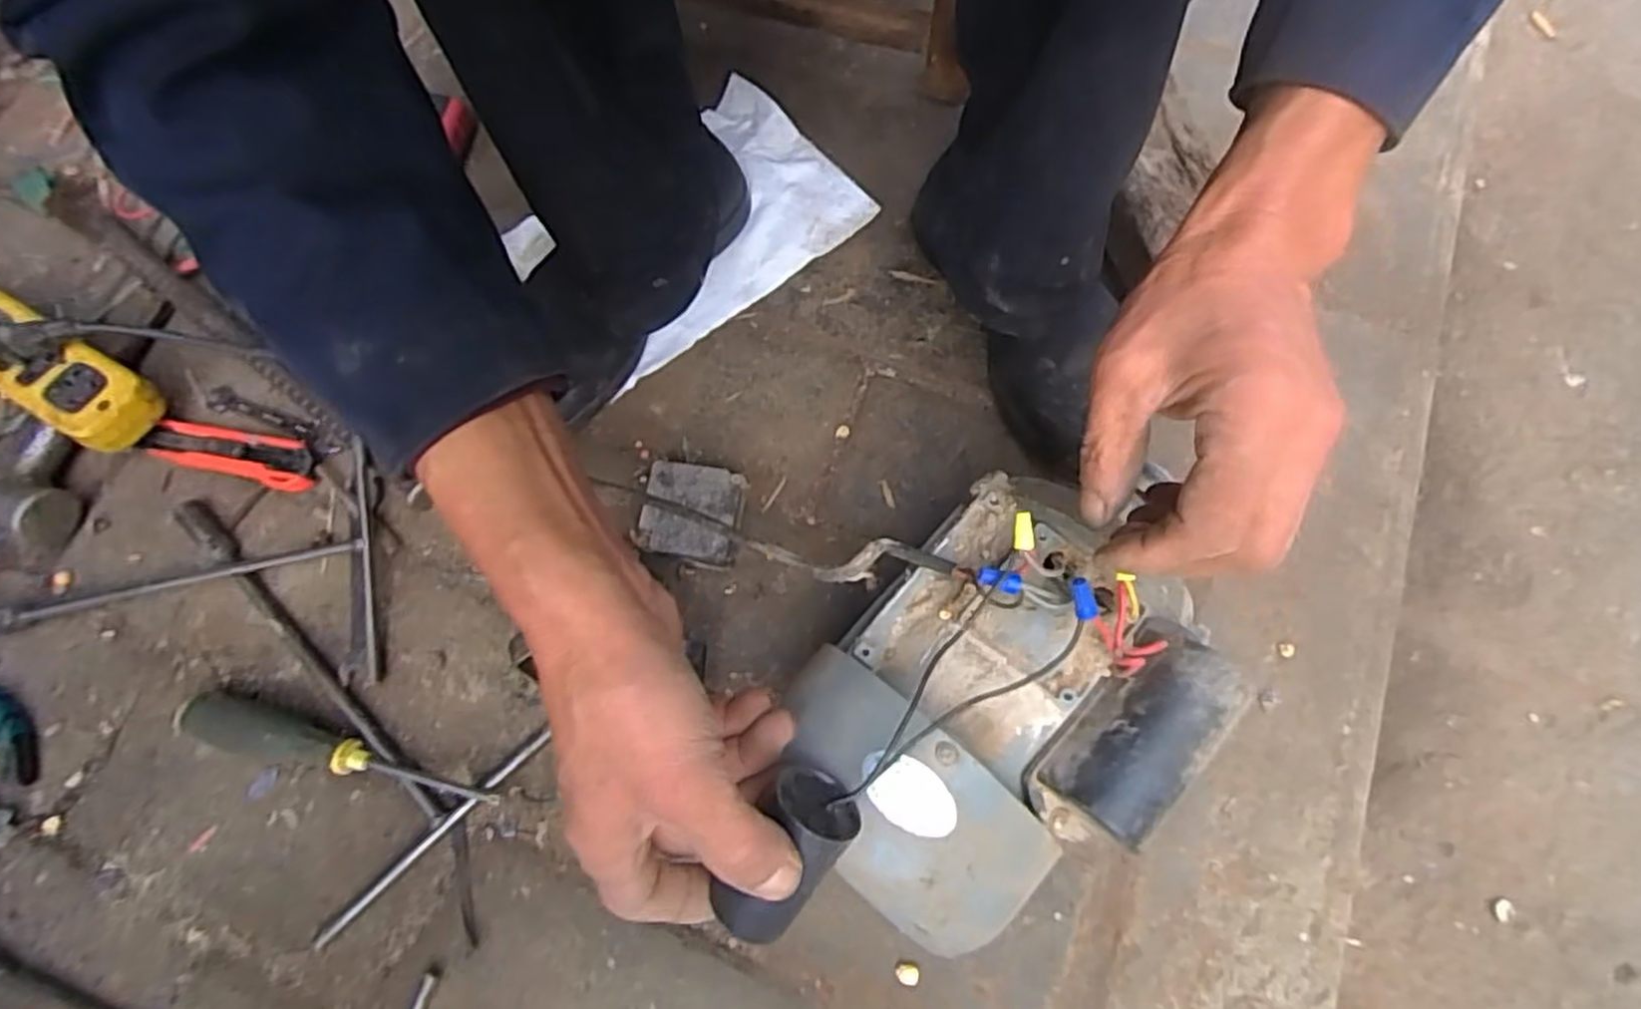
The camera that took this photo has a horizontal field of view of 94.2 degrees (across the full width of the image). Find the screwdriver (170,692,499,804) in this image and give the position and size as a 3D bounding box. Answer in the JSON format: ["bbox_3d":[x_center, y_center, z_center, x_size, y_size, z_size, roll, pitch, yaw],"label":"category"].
[{"bbox_3d":[-0.298,0.149,0.470,0.211,0.032,0.028,11,74,7],"label":"screwdriver"}]

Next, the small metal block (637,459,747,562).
[{"bbox_3d":[-0.084,0.006,0.507,0.063,0.026,0.062,6,73,6],"label":"small metal block"}]

